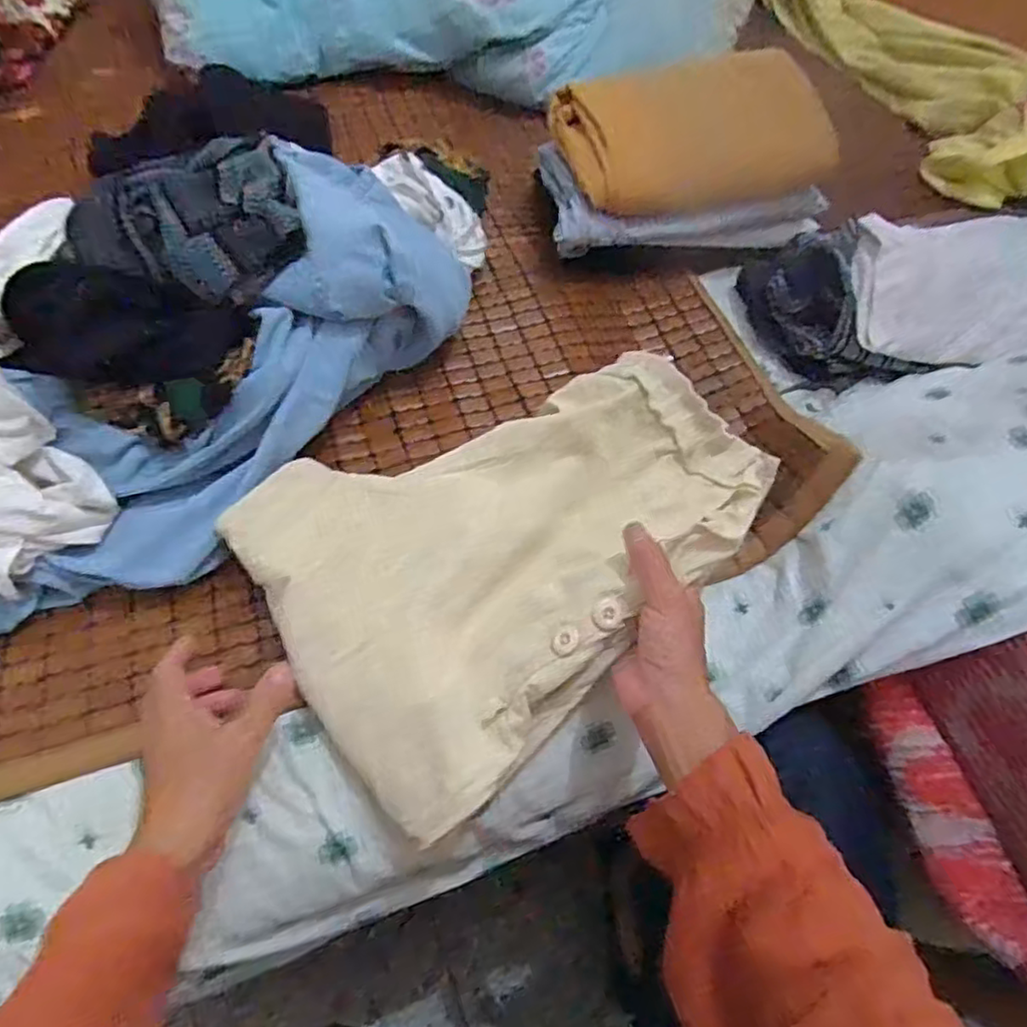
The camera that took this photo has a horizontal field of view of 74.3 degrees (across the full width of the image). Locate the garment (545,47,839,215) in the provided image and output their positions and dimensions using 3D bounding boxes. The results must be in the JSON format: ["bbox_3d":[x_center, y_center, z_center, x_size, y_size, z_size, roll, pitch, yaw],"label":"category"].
[{"bbox_3d":[0.176,-0.374,0.654,0.259,0.083,0.136,-5,59,-8],"label":"garment"}]

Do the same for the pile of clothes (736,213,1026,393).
[{"bbox_3d":[0.344,-0.194,0.615,0.246,0.110,0.158,13,58,4],"label":"pile of clothes"}]

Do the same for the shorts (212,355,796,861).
[{"bbox_3d":[-0.005,0.007,0.495,0.353,0.066,0.246,-37,68,-24],"label":"shorts"}]

